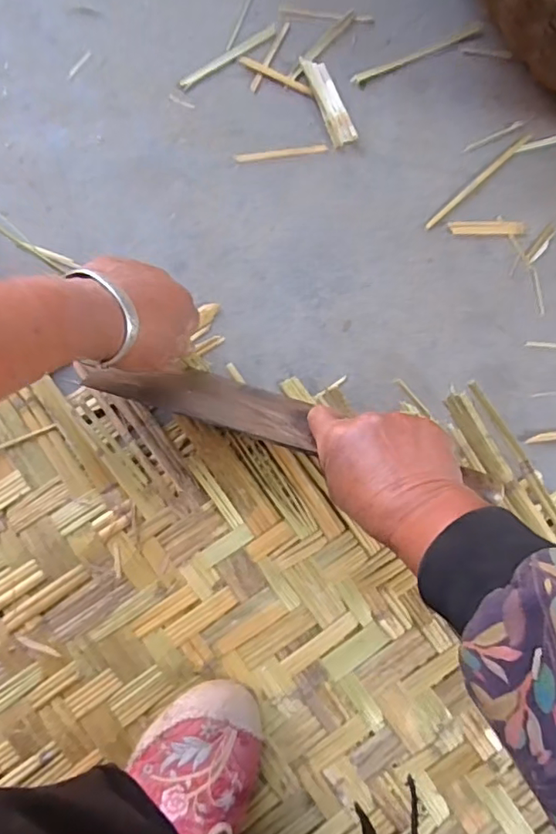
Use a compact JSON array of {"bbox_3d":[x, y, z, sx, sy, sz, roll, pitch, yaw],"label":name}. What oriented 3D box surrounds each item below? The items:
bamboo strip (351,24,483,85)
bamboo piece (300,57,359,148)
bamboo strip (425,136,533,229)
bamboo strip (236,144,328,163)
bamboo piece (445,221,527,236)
[{"bbox_3d":[0.141,-0.363,0.532,0.148,0.005,0.010,-25,87,-7],"label":"bamboo strip"},{"bbox_3d":[0.049,-0.301,0.507,0.025,0.005,0.088,-21,86,-7],"label":"bamboo piece"},{"bbox_3d":[0.196,-0.231,0.518,0.141,0.004,0.009,-43,89,-8],"label":"bamboo strip"},{"bbox_3d":[0.004,-0.249,0.500,0.086,0.004,0.007,-10,85,-6],"label":"bamboo strip"},{"bbox_3d":[0.201,-0.181,0.508,0.077,0.004,0.013,-3,84,-5],"label":"bamboo piece"}]

